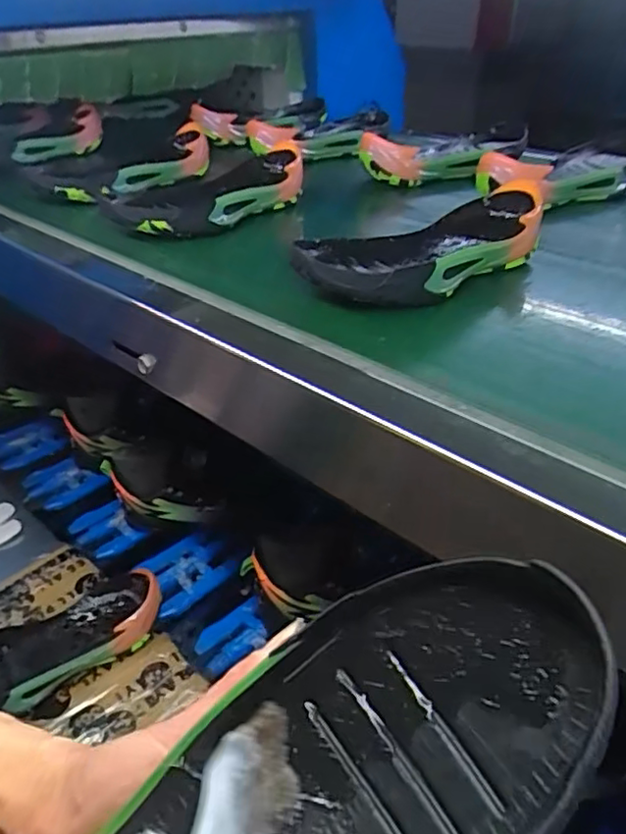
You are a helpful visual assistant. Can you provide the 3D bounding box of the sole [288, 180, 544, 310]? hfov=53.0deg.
[{"bbox_3d":[0.097,-0.141,0.533,0.243,0.057,0.097,-20,36,-25],"label":"sole"}]

